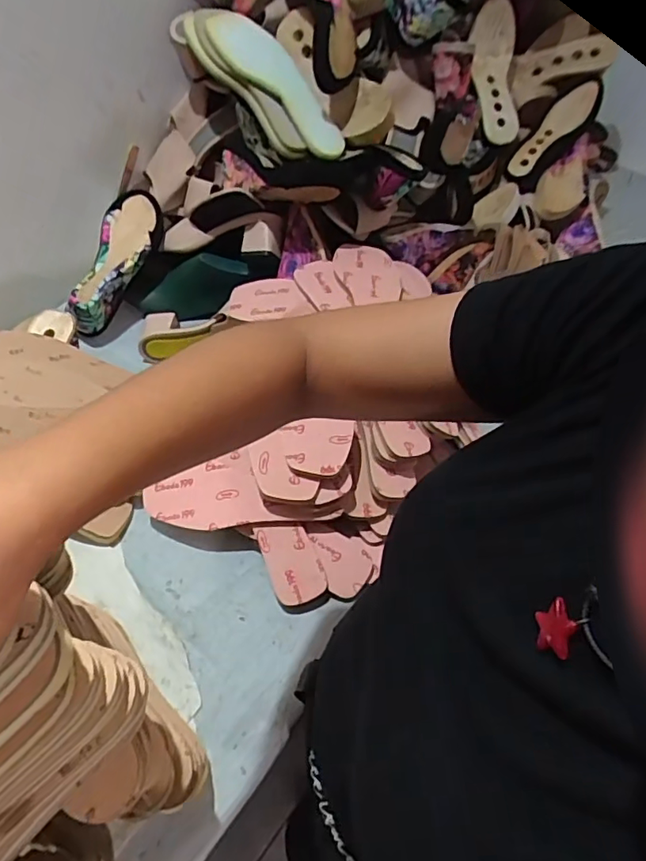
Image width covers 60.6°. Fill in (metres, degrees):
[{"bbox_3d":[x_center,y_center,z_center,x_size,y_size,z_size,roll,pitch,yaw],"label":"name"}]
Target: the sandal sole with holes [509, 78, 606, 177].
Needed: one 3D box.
[{"bbox_3d":[0.404,-0.527,0.962,0.063,0.032,0.229,40,80,23],"label":"sandal sole with holes"}]

